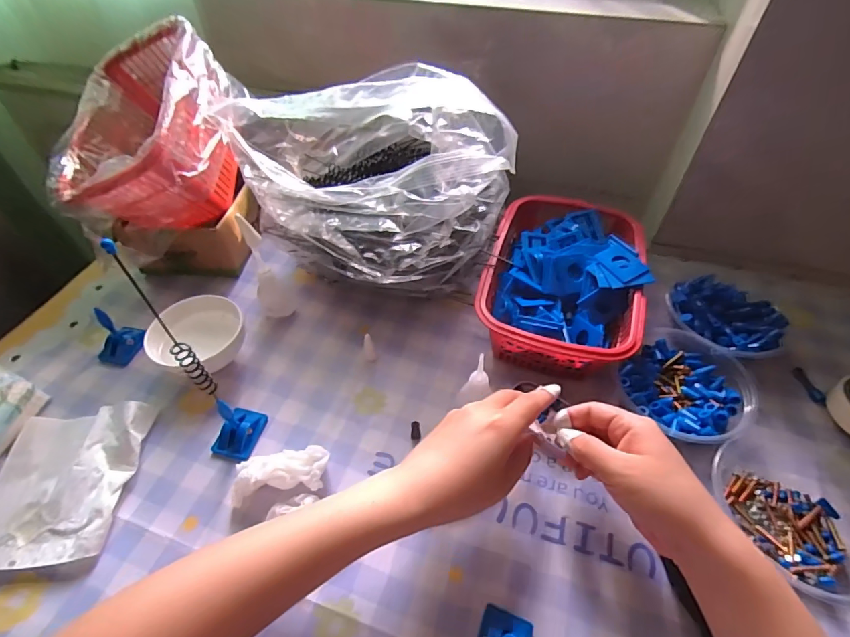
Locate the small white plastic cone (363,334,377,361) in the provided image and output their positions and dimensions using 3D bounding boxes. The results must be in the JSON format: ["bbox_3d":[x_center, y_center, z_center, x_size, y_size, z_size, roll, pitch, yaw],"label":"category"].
[{"bbox_3d":[-0.057,0.030,0.439,0.012,0.033,0.011,-11,51,-7],"label":"small white plastic cone"}]

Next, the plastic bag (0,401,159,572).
[{"bbox_3d":[-0.304,0.135,0.354,0.120,0.031,0.123,-6,51,-4],"label":"plastic bag"}]

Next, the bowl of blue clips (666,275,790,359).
[{"bbox_3d":[0.302,0.005,0.438,0.092,0.047,0.102,-27,54,-21],"label":"bowl of blue clips"}]

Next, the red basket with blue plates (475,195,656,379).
[{"bbox_3d":[0.143,-0.037,0.456,0.148,0.082,0.202,15,52,13],"label":"red basket with blue plates"}]

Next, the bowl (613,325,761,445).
[{"bbox_3d":[0.233,0.065,0.392,0.106,0.046,0.102,-1,51,1],"label":"bowl"}]

